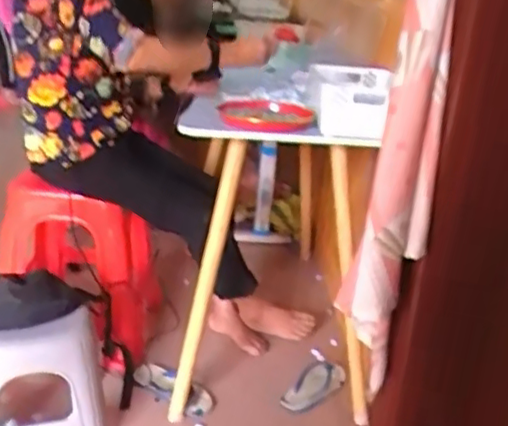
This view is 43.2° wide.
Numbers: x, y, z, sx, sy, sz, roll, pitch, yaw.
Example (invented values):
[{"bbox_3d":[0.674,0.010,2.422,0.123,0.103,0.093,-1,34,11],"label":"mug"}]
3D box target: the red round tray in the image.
[{"bbox_3d":[0.027,-0.219,1.449,0.207,0.025,0.221,4,23,-2],"label":"red round tray"}]

